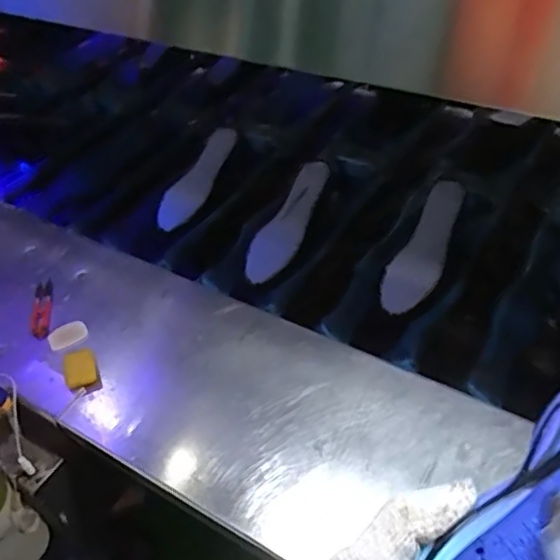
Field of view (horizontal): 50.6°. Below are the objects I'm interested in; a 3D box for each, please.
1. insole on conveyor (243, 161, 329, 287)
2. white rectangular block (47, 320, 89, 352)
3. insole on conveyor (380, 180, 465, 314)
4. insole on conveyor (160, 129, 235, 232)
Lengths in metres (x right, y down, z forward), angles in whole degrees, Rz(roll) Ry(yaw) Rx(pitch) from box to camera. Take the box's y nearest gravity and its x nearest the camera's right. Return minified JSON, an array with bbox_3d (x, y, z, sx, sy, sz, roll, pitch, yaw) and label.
[{"bbox_3d":[0.012,-0.085,0.854,0.060,0.015,0.200,24,75,28],"label":"insole on conveyor"},{"bbox_3d":[-0.263,0.067,0.731,0.046,0.009,0.033,-25,52,-20],"label":"white rectangular block"},{"bbox_3d":[0.192,-0.044,0.782,0.062,0.010,0.193,22,78,27],"label":"insole on conveyor"},{"bbox_3d":[-0.133,-0.164,0.955,0.055,0.011,0.194,30,81,11],"label":"insole on conveyor"}]

